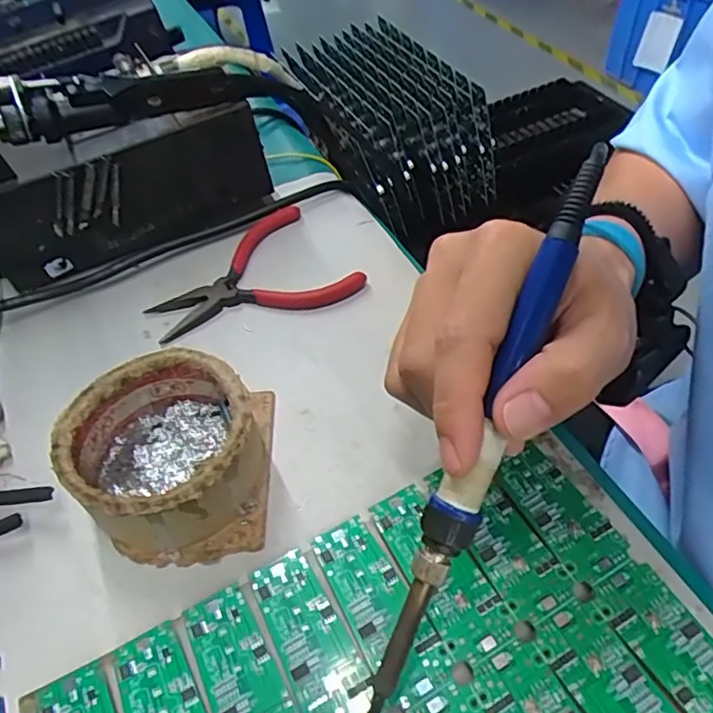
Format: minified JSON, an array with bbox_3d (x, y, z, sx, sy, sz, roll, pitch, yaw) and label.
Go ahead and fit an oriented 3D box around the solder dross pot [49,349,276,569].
[{"bbox_3d":[-0.086,0.043,0.272,0.085,0.044,0.085,-4,50,-1],"label":"solder dross pot"}]

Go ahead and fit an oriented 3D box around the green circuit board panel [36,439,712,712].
[{"bbox_3d":[0.014,0.130,0.213,0.226,0.004,0.146,-25,52,-15],"label":"green circuit board panel"}]

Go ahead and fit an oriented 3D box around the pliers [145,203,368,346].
[{"bbox_3d":[-0.068,-0.045,0.367,0.119,0.009,0.088,-29,55,-20],"label":"pliers"}]

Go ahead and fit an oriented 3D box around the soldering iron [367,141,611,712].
[{"bbox_3d":[0.045,0.026,0.208,0.016,0.015,0.215,21,89,22],"label":"soldering iron"}]

